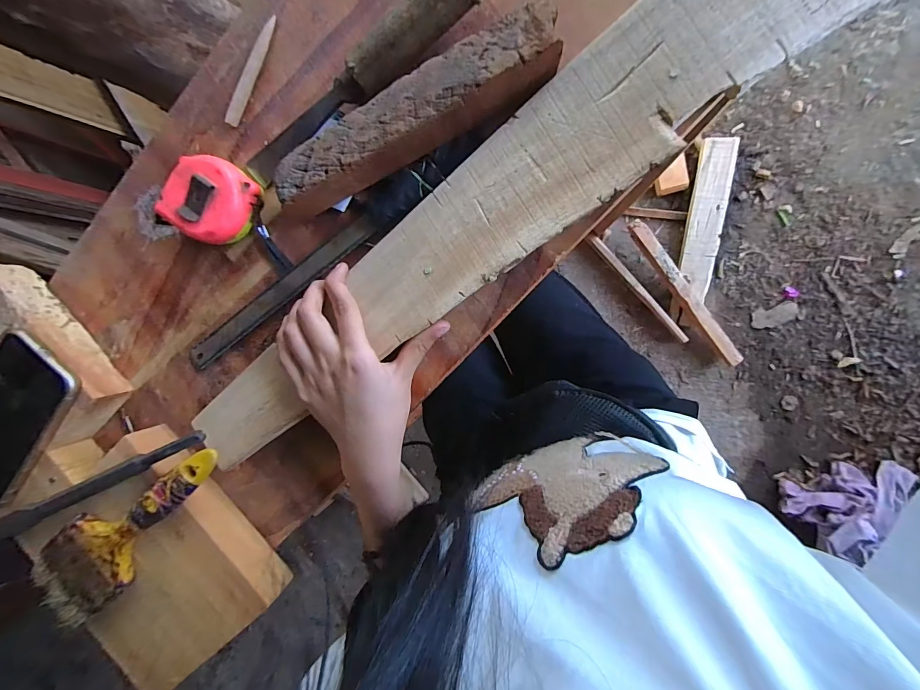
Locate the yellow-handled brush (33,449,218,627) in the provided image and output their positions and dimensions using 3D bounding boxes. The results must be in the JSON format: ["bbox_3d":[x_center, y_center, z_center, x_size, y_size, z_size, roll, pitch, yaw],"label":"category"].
[{"bbox_3d":[-0.271,0.148,0.311,0.205,0.016,0.064,-43,87,9],"label":"yellow-handled brush"}]

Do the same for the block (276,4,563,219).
[{"bbox_3d":[-0.036,-0.160,0.274,0.213,0.029,0.045,-24,90,10],"label":"block"}]

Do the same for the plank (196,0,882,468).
[{"bbox_3d":[0.029,-0.108,0.280,0.585,0.023,0.101,-36,88,10],"label":"plank"}]

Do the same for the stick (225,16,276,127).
[{"bbox_3d":[-0.168,-0.219,0.309,0.010,0.007,0.086,28,98,6],"label":"stick"}]

